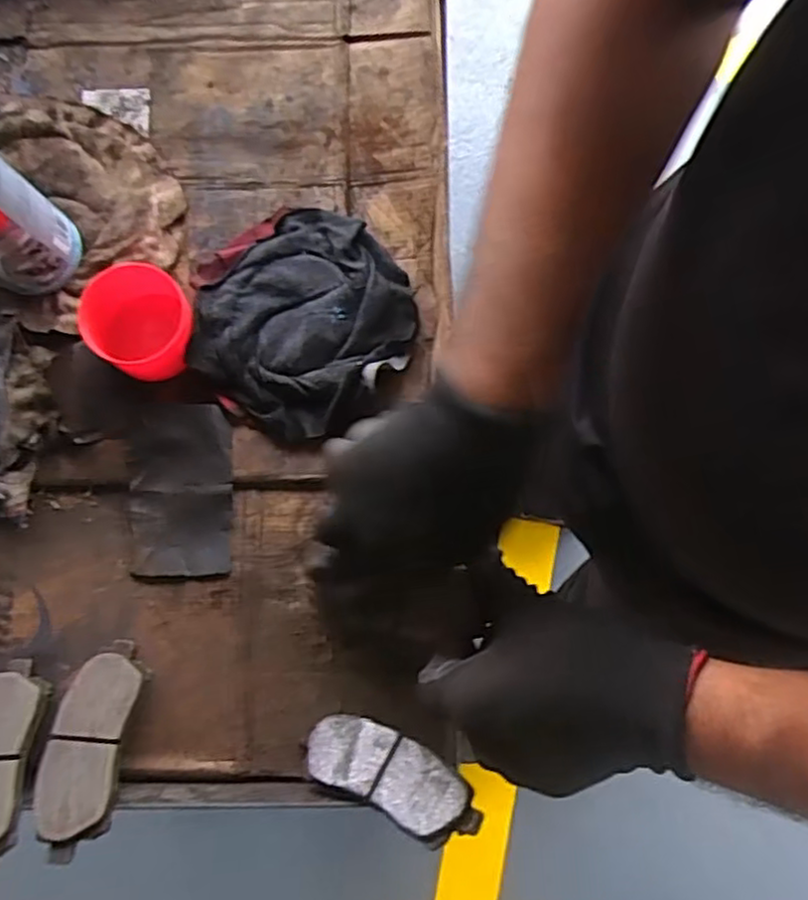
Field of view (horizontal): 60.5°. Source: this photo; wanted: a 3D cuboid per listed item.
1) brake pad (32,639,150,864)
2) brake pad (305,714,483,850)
[{"bbox_3d":[-0.192,0.179,0.425,0.046,0.015,0.122,3,56,2],"label":"brake pad"},{"bbox_3d":[-0.008,0.192,0.410,0.112,0.011,0.045,14,50,30],"label":"brake pad"}]

